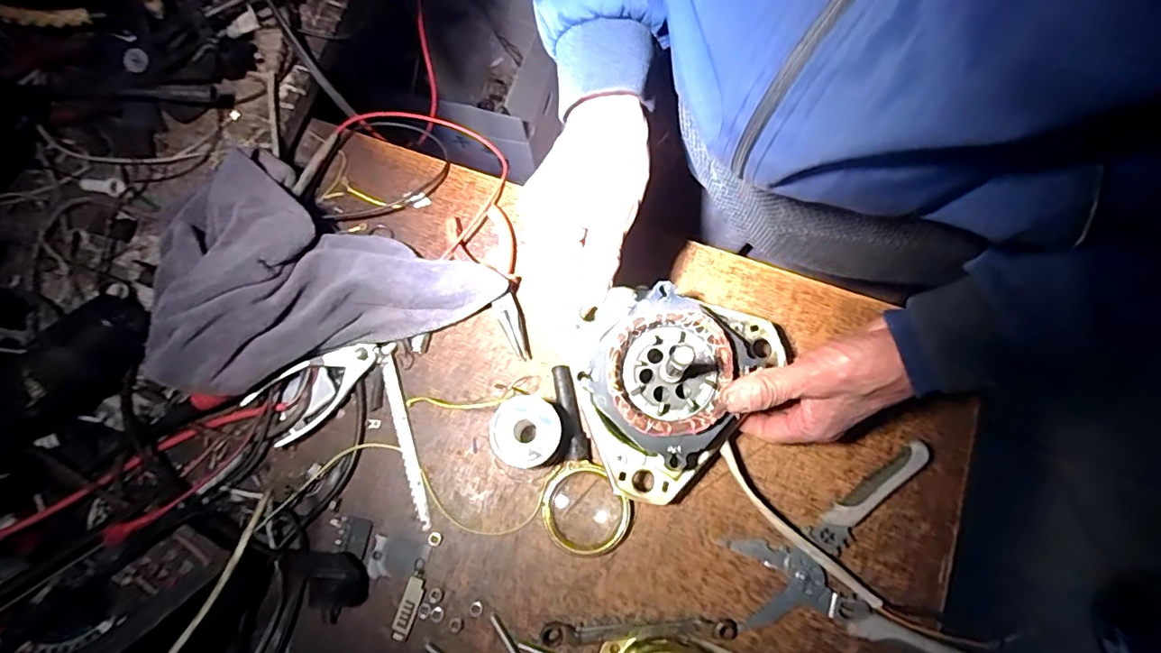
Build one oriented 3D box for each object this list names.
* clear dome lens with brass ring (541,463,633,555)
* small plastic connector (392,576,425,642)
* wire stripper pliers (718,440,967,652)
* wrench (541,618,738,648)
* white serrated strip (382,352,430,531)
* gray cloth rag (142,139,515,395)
[{"bbox_3d":[0.002,0.145,0.435,0.061,0.014,0.068,-37,76,-9],"label":"clear dome lens with brass ring"},{"bbox_3d":[-0.132,0.216,0.421,0.015,0.004,0.046,17,74,6],"label":"small plastic connector"},{"bbox_3d":[0.199,0.183,0.414,0.160,0.021,0.159,-8,73,-1],"label":"wire stripper pliers"},{"bbox_3d":[0.044,0.228,0.411,0.144,0.010,0.015,-2,73,0],"label":"wrench"},{"bbox_3d":[-0.145,0.093,0.455,0.014,0.007,0.144,-17,74,-4],"label":"white serrated strip"},{"bbox_3d":[-0.228,-0.027,0.437,0.258,0.051,0.200,32,62,-3],"label":"gray cloth rag"}]

